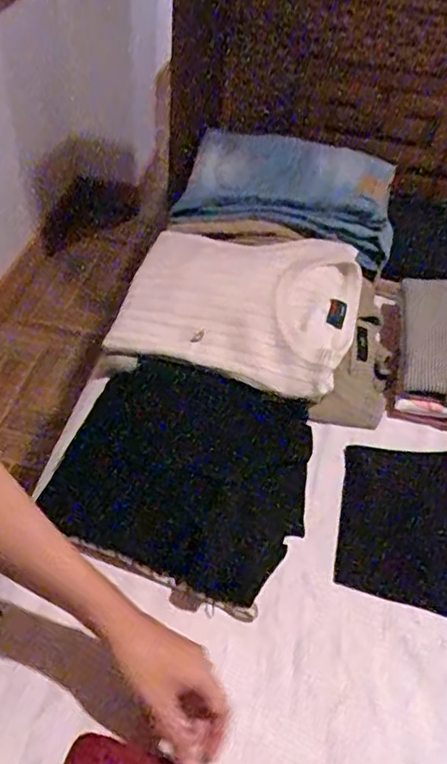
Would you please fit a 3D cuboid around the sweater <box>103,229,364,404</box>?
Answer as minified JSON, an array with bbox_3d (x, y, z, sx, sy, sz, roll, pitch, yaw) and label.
[{"bbox_3d":[0.025,-0.111,0.771,0.285,0.041,0.246,13,59,14],"label":"sweater"}]

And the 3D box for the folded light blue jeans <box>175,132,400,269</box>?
[{"bbox_3d":[0.103,-0.309,0.919,0.317,0.079,0.193,13,45,7],"label":"folded light blue jeans"}]

